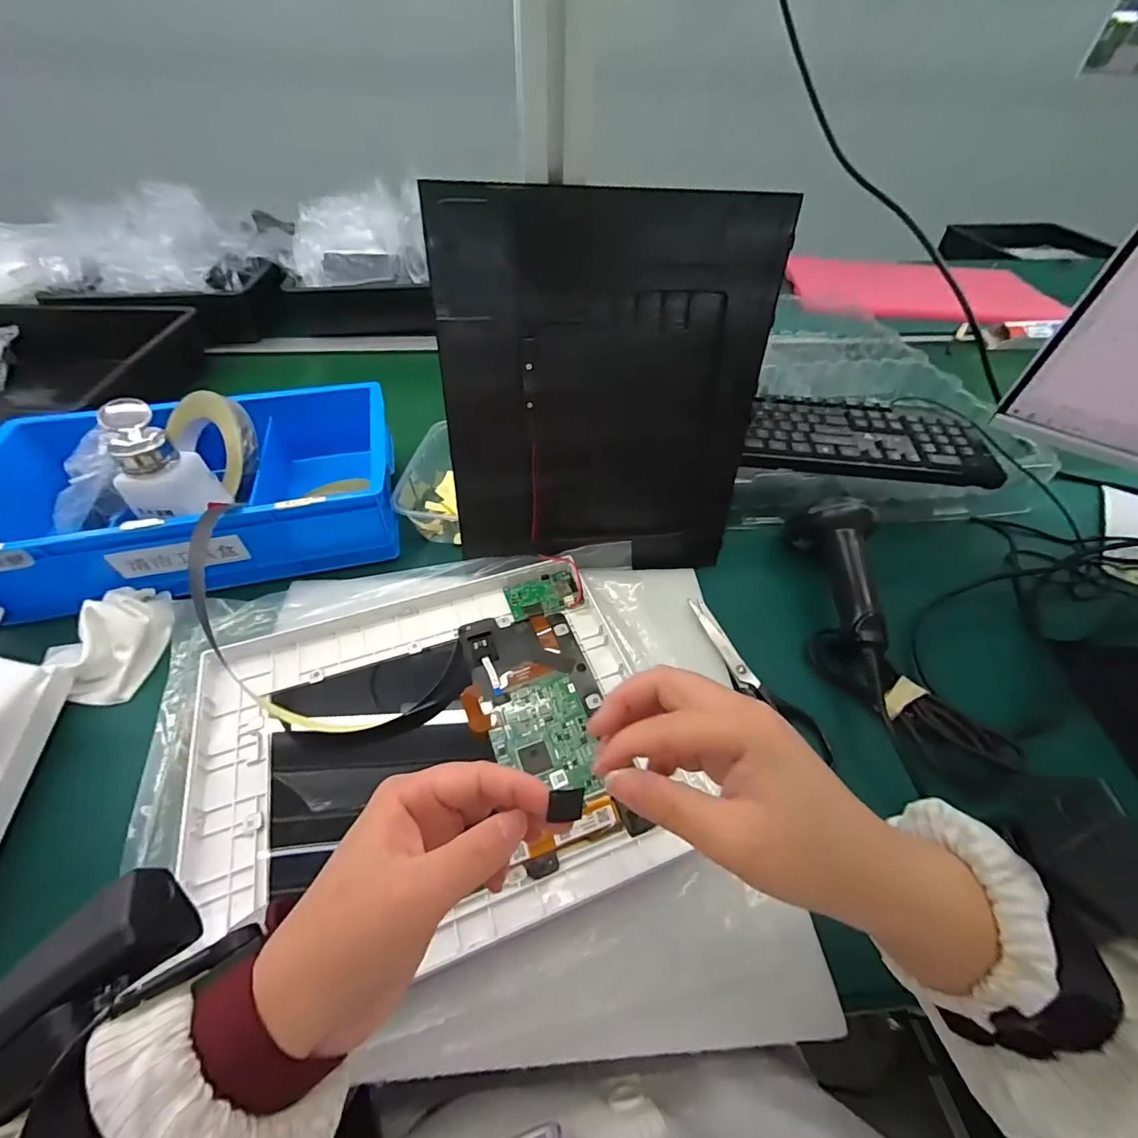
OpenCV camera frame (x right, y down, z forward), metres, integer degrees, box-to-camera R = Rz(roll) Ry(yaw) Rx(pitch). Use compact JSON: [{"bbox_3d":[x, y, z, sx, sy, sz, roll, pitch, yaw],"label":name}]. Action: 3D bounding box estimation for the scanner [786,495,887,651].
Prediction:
[{"bbox_3d":[0.235,0.001,0.442,0.065,0.064,0.157,13,49,10],"label":"scanner"}]

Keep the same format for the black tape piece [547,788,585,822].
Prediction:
[{"bbox_3d":[-0.001,0.093,0.194,0.014,0.004,0.011,3,81,-17],"label":"black tape piece"}]

